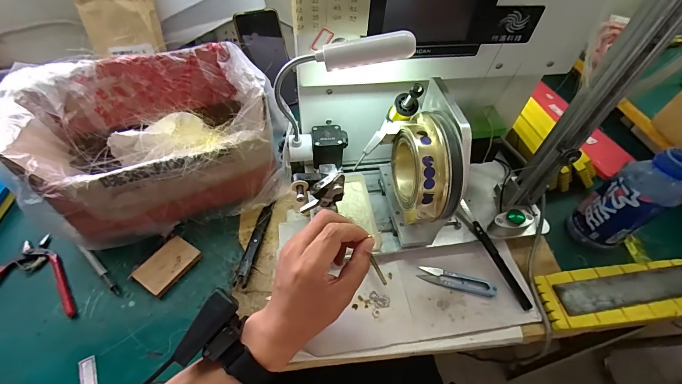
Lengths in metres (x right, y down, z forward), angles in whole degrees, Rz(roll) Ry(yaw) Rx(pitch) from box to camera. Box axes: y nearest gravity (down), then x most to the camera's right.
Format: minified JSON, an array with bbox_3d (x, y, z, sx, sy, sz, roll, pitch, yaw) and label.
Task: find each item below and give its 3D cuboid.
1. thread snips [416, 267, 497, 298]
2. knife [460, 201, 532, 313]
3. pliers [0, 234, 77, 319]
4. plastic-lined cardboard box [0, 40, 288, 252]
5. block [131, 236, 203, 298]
[{"bbox_3d":[0.157,0.118,0.429,0.100,0.010,0.023,13,52,6],"label":"thread snips"},{"bbox_3d":[0.211,0.082,0.447,0.017,0.015,0.166,-15,54,-15],"label":"knife"},{"bbox_3d":[-0.404,0.113,0.396,0.131,0.014,0.123,-14,54,-14],"label":"pliers"},{"bbox_3d":[-0.241,-0.074,0.443,0.285,0.149,0.207,-18,56,-16],"label":"plastic-lined cardboard box"},{"bbox_3d":[-0.229,0.096,0.419,0.051,0.012,0.073,30,55,19],"label":"block"}]

